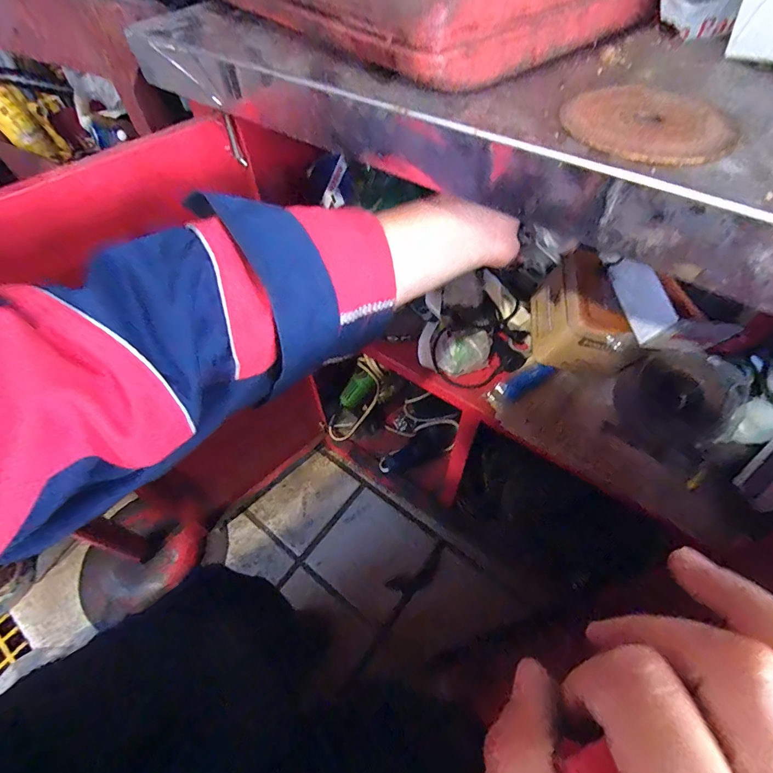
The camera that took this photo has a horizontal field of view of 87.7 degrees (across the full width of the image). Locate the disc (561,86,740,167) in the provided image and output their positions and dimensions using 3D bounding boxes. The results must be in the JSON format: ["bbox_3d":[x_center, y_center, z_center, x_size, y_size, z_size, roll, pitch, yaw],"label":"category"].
[{"bbox_3d":[0.139,-0.143,0.215,0.084,0.004,0.083,-1,55,1],"label":"disc"}]

